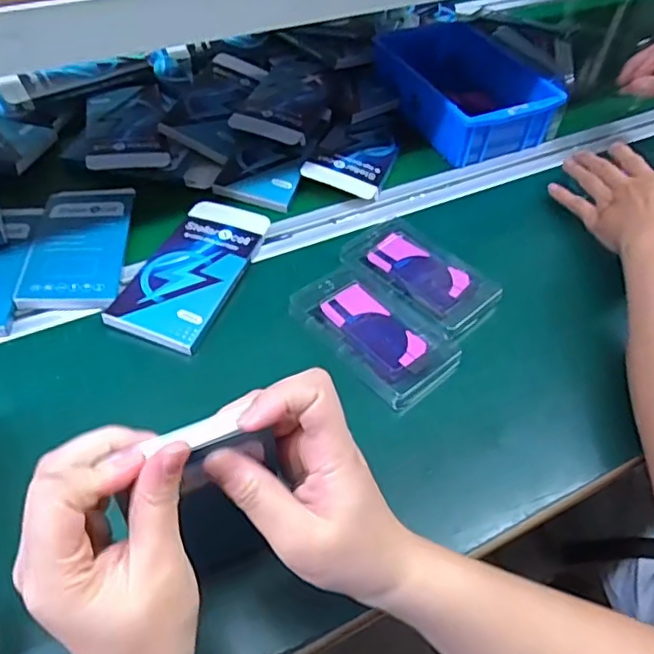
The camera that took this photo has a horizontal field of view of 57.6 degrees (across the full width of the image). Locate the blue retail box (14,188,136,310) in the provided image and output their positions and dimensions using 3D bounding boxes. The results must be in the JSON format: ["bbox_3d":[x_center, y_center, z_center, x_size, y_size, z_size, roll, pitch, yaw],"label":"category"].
[{"bbox_3d":[-0.215,-0.073,0.525,0.078,0.016,0.146,-2,51,-5],"label":"blue retail box"}]

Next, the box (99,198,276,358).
[{"bbox_3d":[-0.114,-0.050,0.511,0.081,0.013,0.162,18,52,11],"label":"box"}]

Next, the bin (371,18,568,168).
[{"bbox_3d":[0.156,-0.277,0.677,0.134,0.056,0.193,-20,55,-18],"label":"bin"}]

